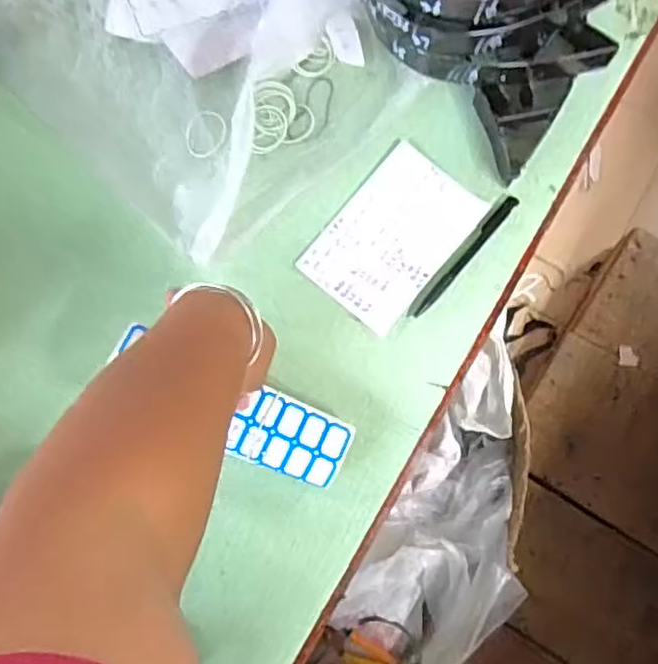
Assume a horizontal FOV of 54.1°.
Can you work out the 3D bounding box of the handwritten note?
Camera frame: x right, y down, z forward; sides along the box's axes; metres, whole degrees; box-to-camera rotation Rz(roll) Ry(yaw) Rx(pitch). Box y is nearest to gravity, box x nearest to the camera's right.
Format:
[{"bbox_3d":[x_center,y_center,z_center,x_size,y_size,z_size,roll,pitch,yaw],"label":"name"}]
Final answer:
[{"bbox_3d":[0.059,-0.085,0.581,0.106,0.008,0.151,40,84,4],"label":"handwritten note"}]

